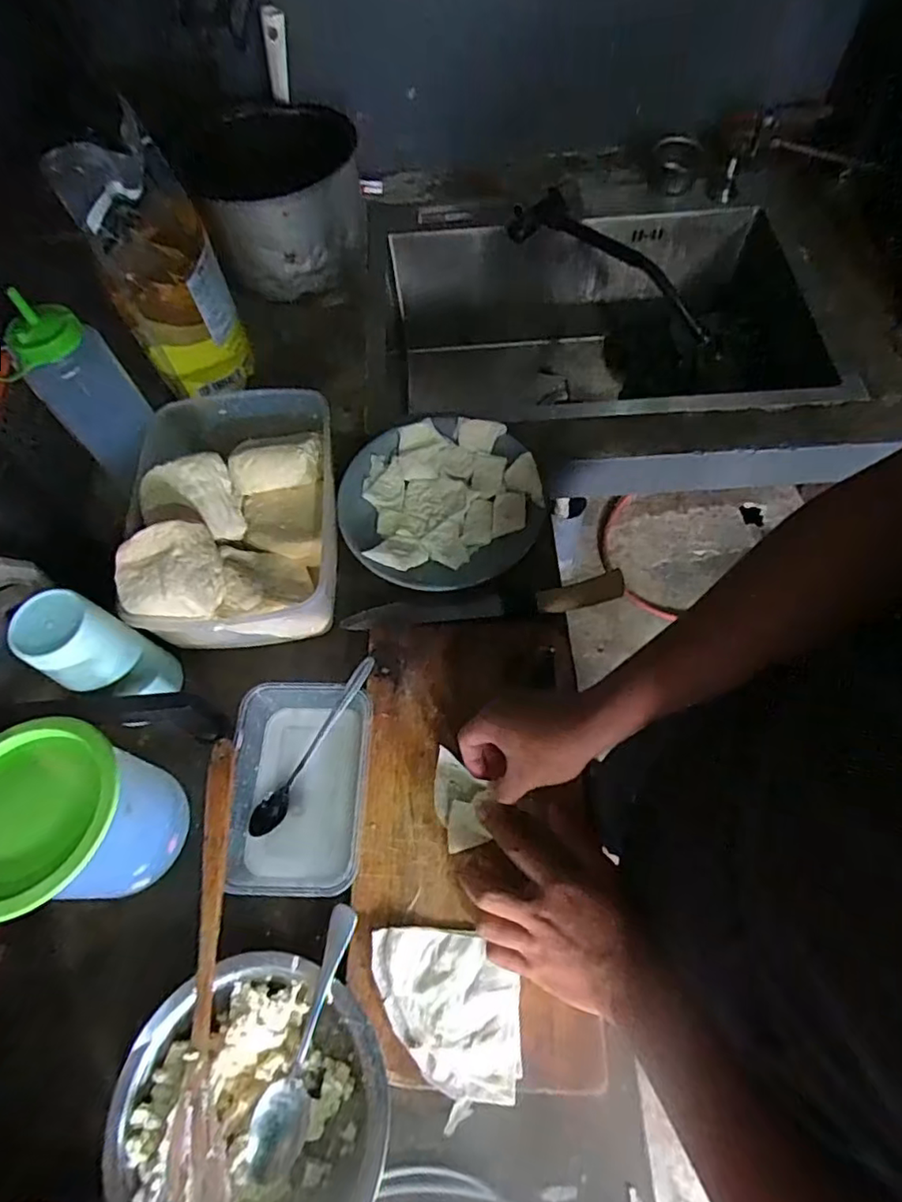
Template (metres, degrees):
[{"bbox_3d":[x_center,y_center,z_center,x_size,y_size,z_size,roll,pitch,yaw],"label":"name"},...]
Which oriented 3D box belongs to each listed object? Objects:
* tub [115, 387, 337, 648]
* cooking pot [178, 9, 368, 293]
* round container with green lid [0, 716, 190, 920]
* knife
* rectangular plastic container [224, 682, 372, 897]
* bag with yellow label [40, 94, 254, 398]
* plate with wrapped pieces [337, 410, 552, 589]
[{"bbox_3d":[-0.215,-0.095,0.599,0.185,0.108,0.260,-8,63,0],"label":"tub"},{"bbox_3d":[-0.221,-0.525,0.813,0.206,0.154,0.204,-17,64,-5],"label":"cooking pot"},{"bbox_3d":[-0.280,0.166,0.456,0.111,0.138,0.120,-2,63,3],"label":"round container with green lid"},{"bbox_3d":[0.034,0.003,0.610,0.279,0.013,0.035,-9,63,0],"label":"knife"},{"bbox_3d":[-0.129,0.161,0.531,0.113,0.050,0.168,-2,63,3],"label":"rectangular plastic container"},{"bbox_3d":[-0.307,-0.351,0.648,0.113,0.248,0.113,-27,65,-9],"label":"bag with yellow label"},{"bbox_3d":[-0.010,-0.107,0.657,0.210,0.036,0.200,-2,63,3],"label":"plate with wrapped pieces"}]

